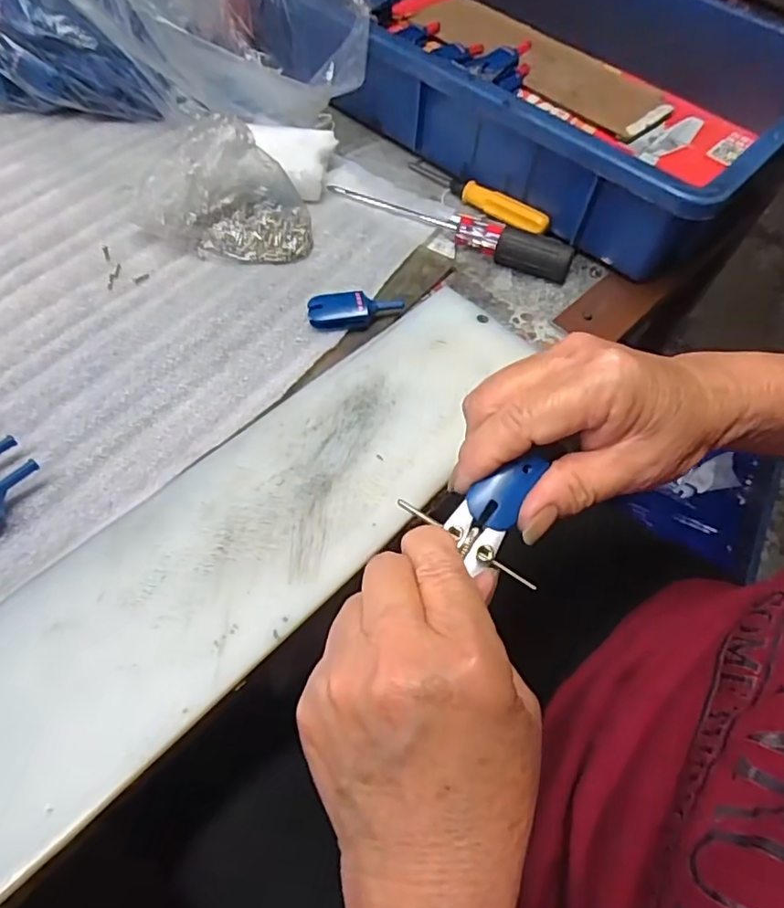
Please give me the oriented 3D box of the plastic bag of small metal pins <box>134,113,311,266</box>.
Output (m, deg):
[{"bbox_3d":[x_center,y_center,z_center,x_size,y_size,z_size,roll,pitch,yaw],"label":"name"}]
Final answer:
[{"bbox_3d":[-0.104,-0.165,0.352,0.105,0.060,0.058,6,57,0],"label":"plastic bag of small metal pins"}]

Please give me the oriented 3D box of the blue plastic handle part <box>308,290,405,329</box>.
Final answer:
[{"bbox_3d":[-0.022,-0.088,0.341,0.057,0.012,0.018,-7,57,-8],"label":"blue plastic handle part"}]

